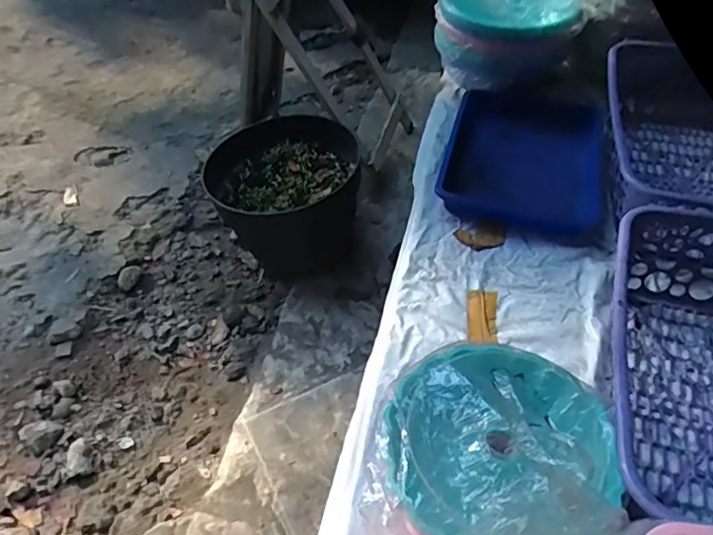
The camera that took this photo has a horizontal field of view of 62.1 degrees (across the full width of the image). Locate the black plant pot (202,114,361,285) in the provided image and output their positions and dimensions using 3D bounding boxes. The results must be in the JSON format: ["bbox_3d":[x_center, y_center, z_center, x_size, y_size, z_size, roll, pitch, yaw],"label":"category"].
[{"bbox_3d":[-0.170,-0.152,1.458,0.355,0.309,0.320,-5,46,-4],"label":"black plant pot"}]

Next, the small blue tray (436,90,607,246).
[{"bbox_3d":[0.302,-0.207,1.059,0.265,0.056,0.378,10,46,13],"label":"small blue tray"}]

